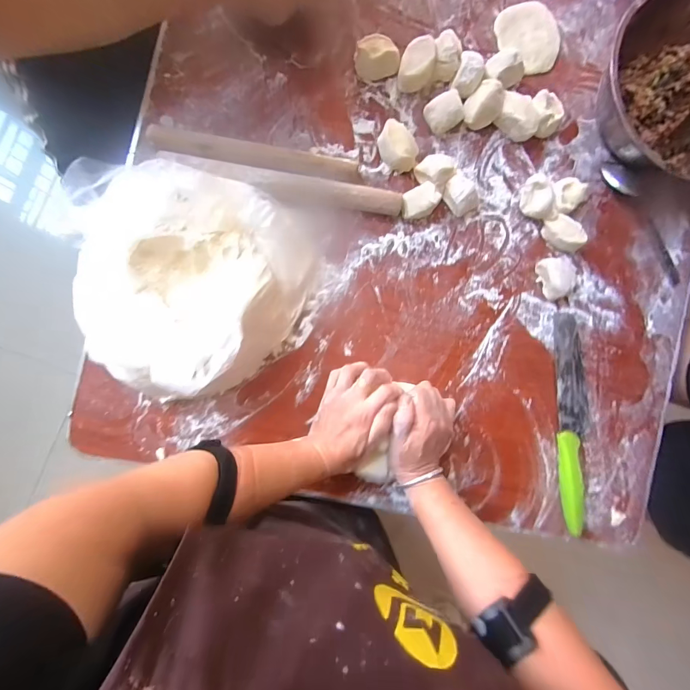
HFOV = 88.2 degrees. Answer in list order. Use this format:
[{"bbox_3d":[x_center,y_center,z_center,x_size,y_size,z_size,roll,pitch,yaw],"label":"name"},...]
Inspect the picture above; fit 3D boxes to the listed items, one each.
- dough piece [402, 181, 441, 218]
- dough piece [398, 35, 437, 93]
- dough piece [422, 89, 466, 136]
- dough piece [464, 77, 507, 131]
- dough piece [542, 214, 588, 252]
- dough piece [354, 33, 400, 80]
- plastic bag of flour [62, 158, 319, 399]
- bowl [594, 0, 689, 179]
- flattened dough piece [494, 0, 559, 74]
[{"bbox_3d":[0.091,-0.176,0.439,0.046,0.029,0.035,-25,93,-6],"label":"dough piece"},{"bbox_3d":[0.090,-0.346,0.440,0.040,0.032,0.057,21,88,-7],"label":"dough piece"},{"bbox_3d":[0.124,-0.288,0.445,0.044,0.026,0.039,-27,93,-6],"label":"dough piece"},{"bbox_3d":[0.175,-0.302,0.450,0.041,0.028,0.052,38,86,-6],"label":"dough piece"},{"bbox_3d":[0.283,-0.143,0.461,0.032,0.040,0.048,-31,94,-6],"label":"dough piece"},{"bbox_3d":[0.039,-0.351,0.436,0.049,0.027,0.043,-15,92,-7],"label":"dough piece"},{"bbox_3d":[-0.154,-0.061,0.378,0.229,0.103,0.215,6,89,-7],"label":"plastic bag of flour"},{"bbox_3d":[0.435,-0.321,0.460,0.242,0.081,0.230,0,90,-7],"label":"bowl"},{"bbox_3d":[0.248,-0.405,0.473,0.085,0.015,0.085,-15,92,-7],"label":"flattened dough piece"}]

